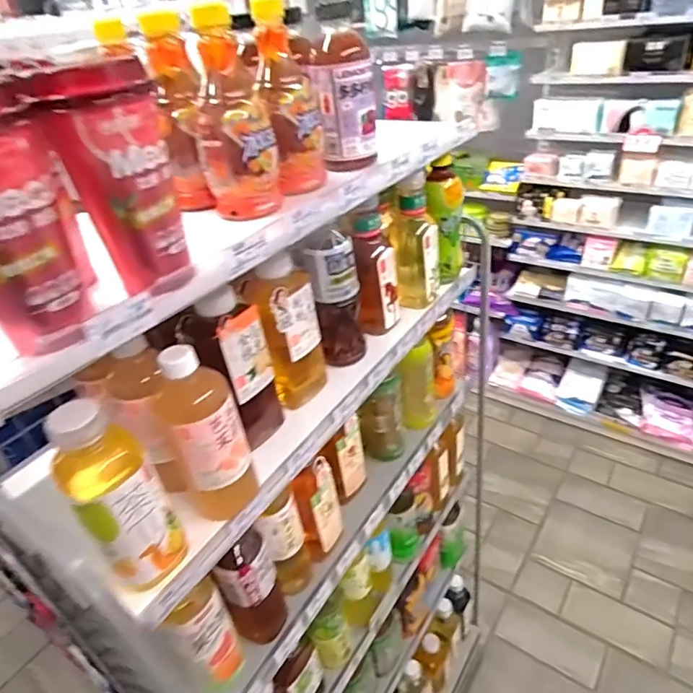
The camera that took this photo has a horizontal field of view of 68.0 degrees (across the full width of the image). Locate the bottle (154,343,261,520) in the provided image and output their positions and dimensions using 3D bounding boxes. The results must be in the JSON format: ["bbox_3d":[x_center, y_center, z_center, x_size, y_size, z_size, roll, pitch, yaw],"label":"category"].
[{"bbox_3d":[-0.127,0.080,0.474,0.071,0.160,0.057,-21,37,-19],"label":"bottle"}]

